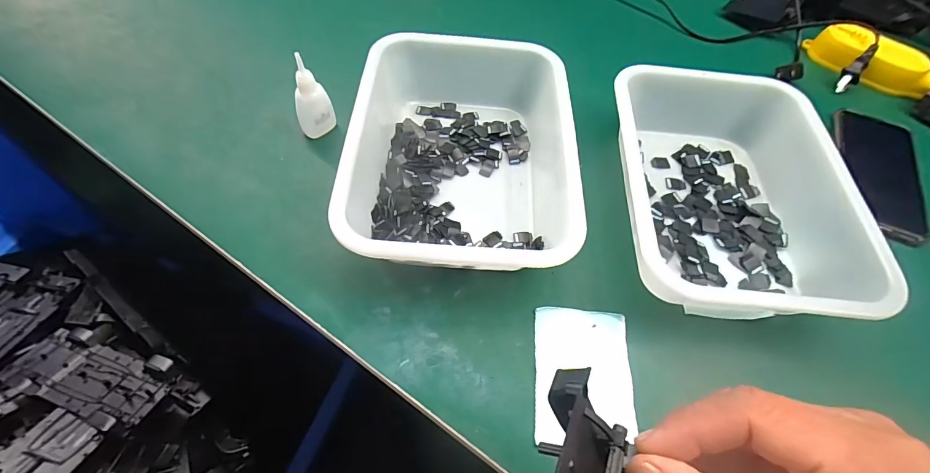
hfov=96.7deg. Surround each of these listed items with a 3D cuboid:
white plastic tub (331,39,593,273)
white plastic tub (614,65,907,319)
[{"bbox_3d":[-0.002,-0.077,0.370,0.180,0.064,0.236,3,58,-2],"label":"white plastic tub"},{"bbox_3d":[0.223,-0.042,0.363,0.181,0.062,0.241,6,58,0],"label":"white plastic tub"}]

